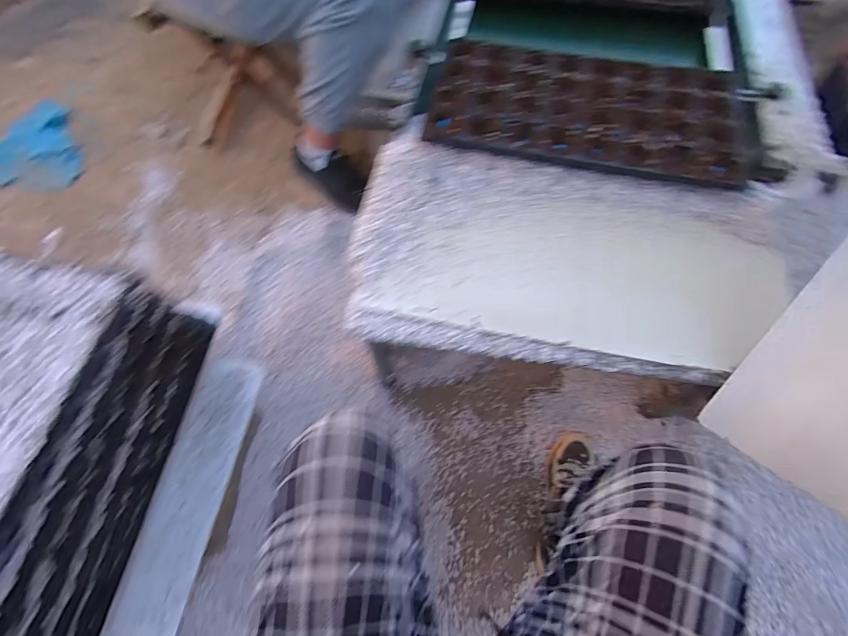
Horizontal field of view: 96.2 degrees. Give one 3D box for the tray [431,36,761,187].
[{"bbox_3d":[0.240,-0.345,0.626,0.476,0.071,0.223,13,61,4],"label":"tray"}]

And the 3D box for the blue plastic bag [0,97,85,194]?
[{"bbox_3d":[-1.080,-0.488,1.064,0.208,0.070,0.368,-18,64,-12],"label":"blue plastic bag"}]

